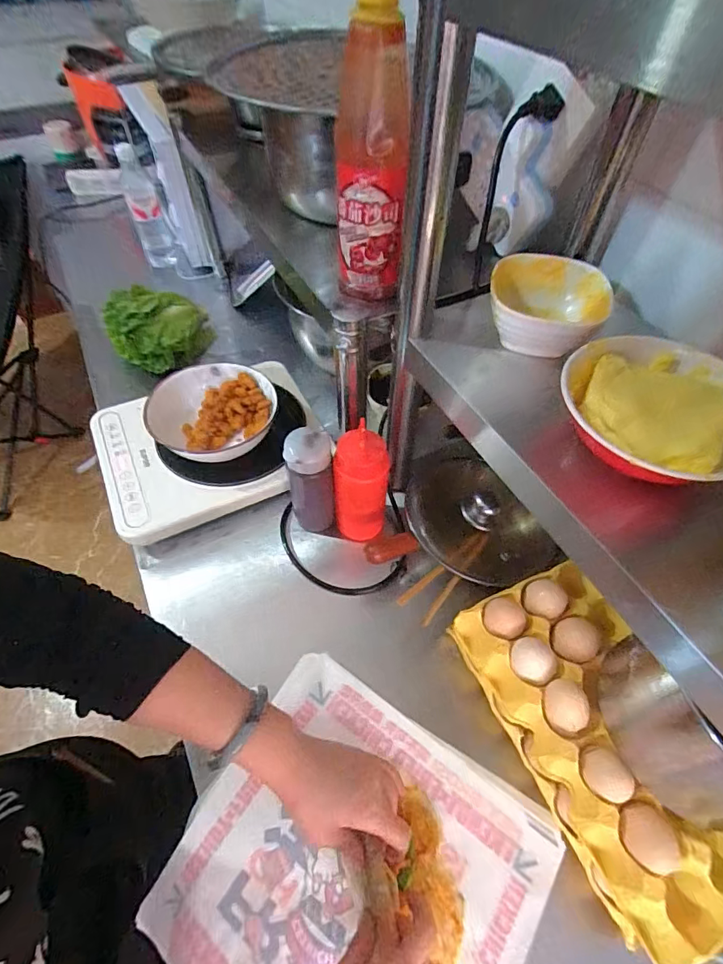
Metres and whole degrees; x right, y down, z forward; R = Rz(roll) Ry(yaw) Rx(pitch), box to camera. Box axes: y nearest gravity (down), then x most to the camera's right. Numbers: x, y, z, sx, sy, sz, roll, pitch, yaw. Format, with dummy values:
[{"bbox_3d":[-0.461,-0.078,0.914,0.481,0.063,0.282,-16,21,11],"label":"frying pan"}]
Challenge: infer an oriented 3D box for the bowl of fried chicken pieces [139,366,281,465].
[{"bbox_3d":[-0.210,-0.090,0.652,0.179,0.062,0.172,-8,55,-8],"label":"bowl of fried chicken pieces"}]

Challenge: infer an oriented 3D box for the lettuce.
[{"bbox_3d":[-0.369,-0.290,0.830,0.150,0.092,0.174,22,57,14],"label":"lettuce"}]

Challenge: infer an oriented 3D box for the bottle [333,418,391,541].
[{"bbox_3d":[0.000,0.001,0.546,0.063,0.158,0.062,4,54,1],"label":"bottle"}]

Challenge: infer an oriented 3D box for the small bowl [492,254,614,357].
[{"bbox_3d":[0.176,-0.167,0.439,0.096,0.053,0.102,1,54,-1],"label":"small bowl"}]

